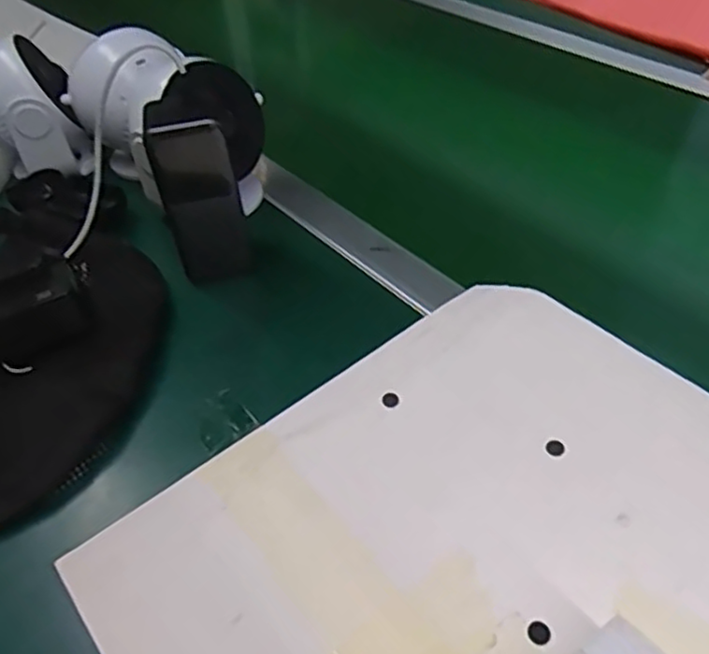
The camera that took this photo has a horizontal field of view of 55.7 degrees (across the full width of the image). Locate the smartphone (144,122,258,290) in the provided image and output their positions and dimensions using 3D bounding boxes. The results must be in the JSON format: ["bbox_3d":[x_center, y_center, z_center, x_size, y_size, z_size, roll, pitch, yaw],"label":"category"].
[{"bbox_3d":[-0.107,-0.086,0.485,0.056,0.130,0.015,-24,45,-20],"label":"smartphone"}]

